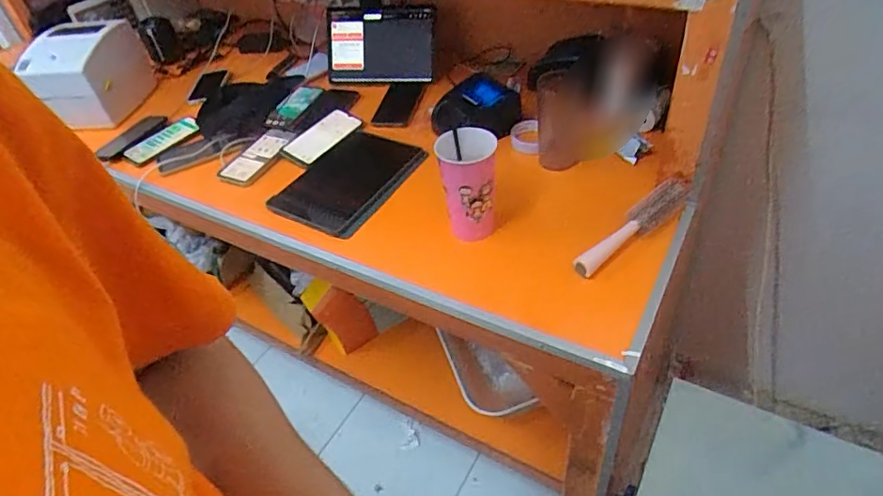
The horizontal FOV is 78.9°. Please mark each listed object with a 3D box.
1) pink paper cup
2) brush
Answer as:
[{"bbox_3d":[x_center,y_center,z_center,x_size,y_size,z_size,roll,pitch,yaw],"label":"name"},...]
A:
[{"bbox_3d":[0.038,-0.083,0.790,0.082,0.158,0.083,-4,42,4],"label":"pink paper cup"},{"bbox_3d":[0.285,-0.033,0.786,0.252,0.027,0.040,-36,49,-28],"label":"brush"}]

